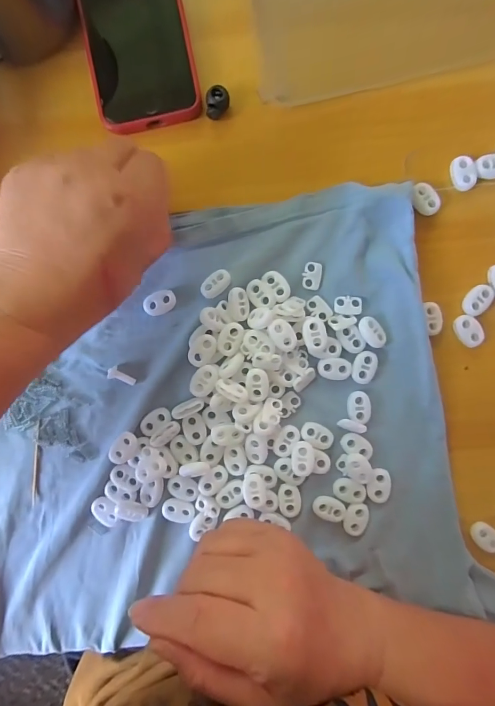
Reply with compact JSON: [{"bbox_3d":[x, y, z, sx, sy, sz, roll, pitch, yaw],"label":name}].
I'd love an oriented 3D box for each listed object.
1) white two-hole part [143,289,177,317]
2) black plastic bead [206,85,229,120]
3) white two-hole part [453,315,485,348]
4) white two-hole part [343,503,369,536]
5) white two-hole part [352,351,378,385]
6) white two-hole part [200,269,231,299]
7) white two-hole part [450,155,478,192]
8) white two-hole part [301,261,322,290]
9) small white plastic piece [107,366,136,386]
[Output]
[{"bbox_3d":[-0.060,-0.034,0.252,0.022,0.006,0.015,-22,90,1],"label":"white two-hole part"},{"bbox_3d":[-0.020,-0.167,0.247,0.015,0.012,0.017,0,90,1],"label":"black plastic bead"},{"bbox_3d":[0.148,-0.015,0.246,0.015,0.006,0.022,-34,90,1],"label":"white two-hole part"},{"bbox_3d":[0.073,0.113,0.248,0.014,0.004,0.022,15,91,1],"label":"white two-hole part"},{"bbox_3d":[0.079,0.010,0.247,0.015,0.004,0.022,15,91,1],"label":"white two-hole part"},{"bbox_3d":[-0.021,-0.046,0.249,0.022,0.008,0.014,-42,89,1],"label":"white two-hole part"},{"bbox_3d":[0.144,-0.120,0.245,0.015,0.005,0.022,-4,90,1],"label":"white two-hole part"},{"bbox_3d":[0.044,-0.052,0.247,0.013,0.004,0.018,7,91,1],"label":"white two-hole part"},{"bbox_3d":[-0.086,0.016,0.253,0.019,0.004,0.009,27,91,-14],"label":"small white plastic piece"}]

